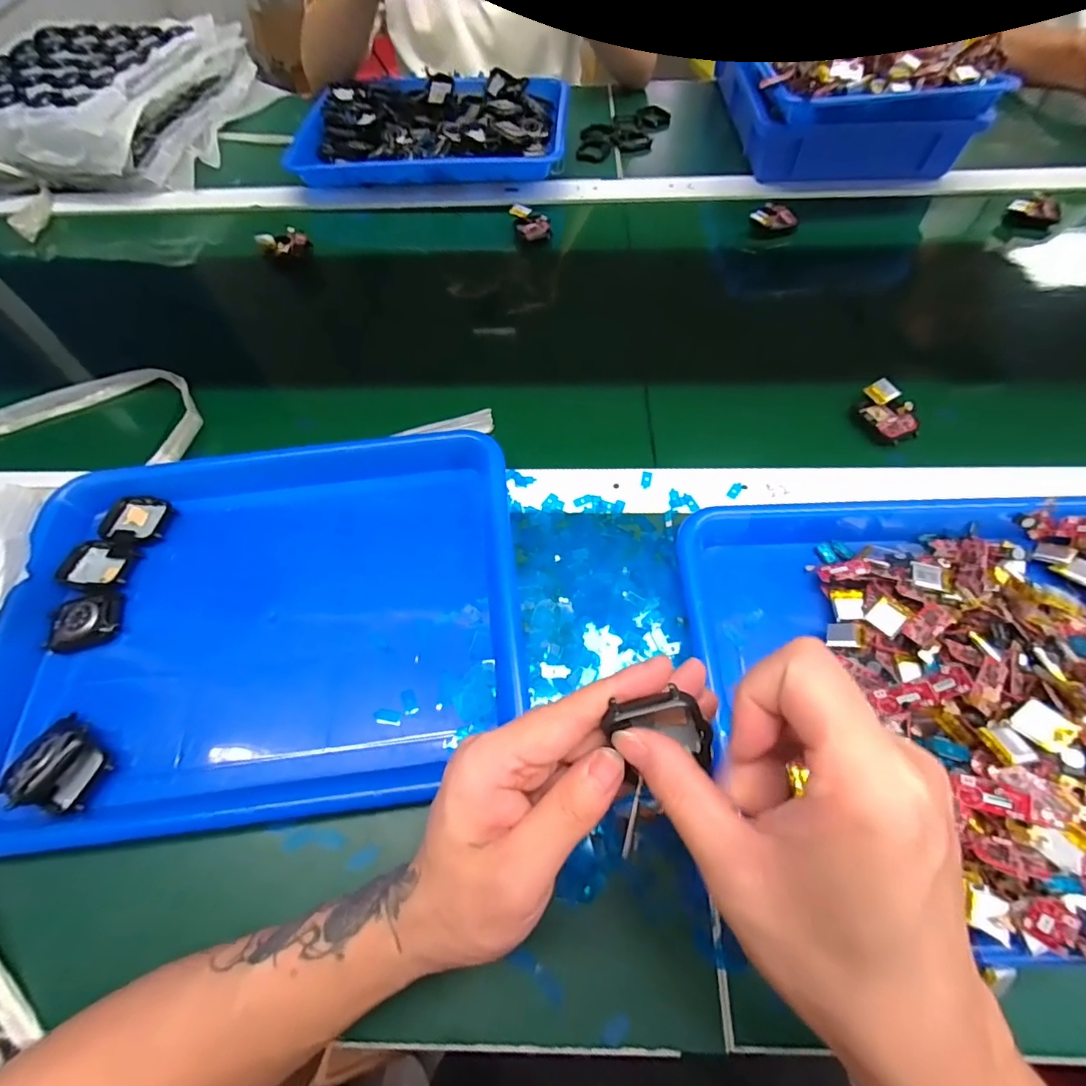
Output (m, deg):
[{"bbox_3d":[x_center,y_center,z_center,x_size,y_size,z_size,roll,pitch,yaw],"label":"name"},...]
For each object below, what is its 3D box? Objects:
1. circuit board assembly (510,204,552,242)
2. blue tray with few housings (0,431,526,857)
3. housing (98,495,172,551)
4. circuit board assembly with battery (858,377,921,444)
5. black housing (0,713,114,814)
[{"bbox_3d":[-0.014,-0.359,0.571,0.033,0.016,0.048,-20,62,-9],"label":"circuit board assembly"},{"bbox_3d":[-0.182,0.047,0.342,0.325,0.041,0.248,-6,61,-1],"label":"blue tray with few housings"},{"bbox_3d":[-0.310,-0.017,0.388,0.041,0.009,0.042,9,62,7],"label":"housing"},{"bbox_3d":[0.284,-0.109,0.420,0.035,0.011,0.056,-14,62,-6],"label":"circuit board assembly with battery"},{"bbox_3d":[-0.283,0.133,0.302,0.047,0.021,0.046,23,64,14],"label":"black housing"}]

